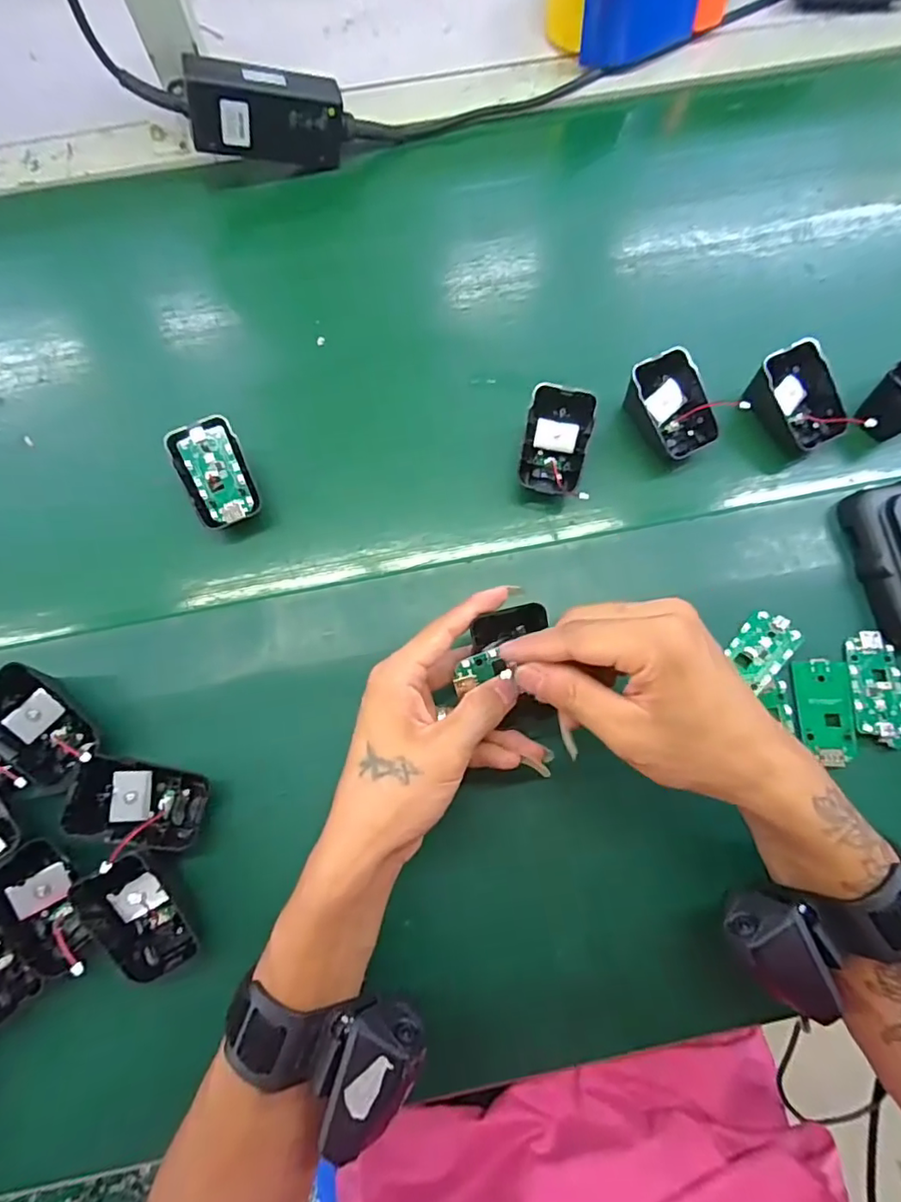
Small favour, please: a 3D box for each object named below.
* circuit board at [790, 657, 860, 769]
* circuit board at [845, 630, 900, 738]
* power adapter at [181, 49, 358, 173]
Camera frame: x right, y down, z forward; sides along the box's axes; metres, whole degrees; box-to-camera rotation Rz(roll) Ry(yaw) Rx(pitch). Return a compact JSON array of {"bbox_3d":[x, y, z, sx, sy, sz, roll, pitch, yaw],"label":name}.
[{"bbox_3d":[0.234,0.069,0.341,0.033,0.006,0.063,-1,74,1],"label":"circuit board"},{"bbox_3d":[0.267,0.051,0.342,0.032,0.004,0.063,0,74,1],"label":"circuit board"},{"bbox_3d":[-0.142,-0.382,0.435,0.119,0.052,0.027,-10,73,-22],"label":"power adapter"}]

